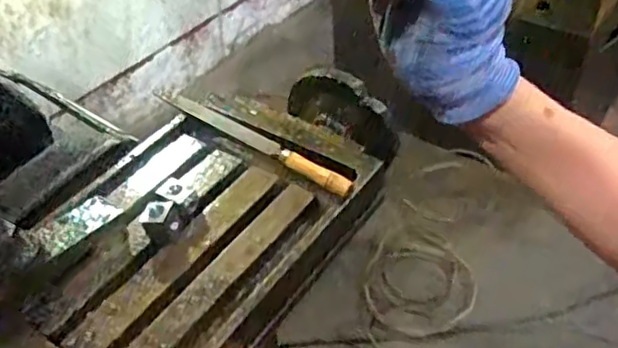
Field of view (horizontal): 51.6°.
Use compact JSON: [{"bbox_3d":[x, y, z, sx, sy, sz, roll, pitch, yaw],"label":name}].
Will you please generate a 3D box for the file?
[{"bbox_3d":[-0.063,-0.040,0.675,0.268,0.028,0.025,30,54,31],"label":"file"}]

